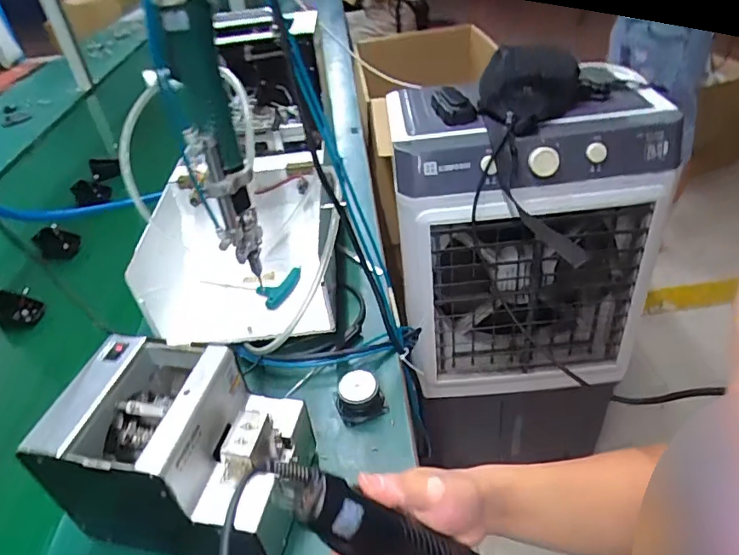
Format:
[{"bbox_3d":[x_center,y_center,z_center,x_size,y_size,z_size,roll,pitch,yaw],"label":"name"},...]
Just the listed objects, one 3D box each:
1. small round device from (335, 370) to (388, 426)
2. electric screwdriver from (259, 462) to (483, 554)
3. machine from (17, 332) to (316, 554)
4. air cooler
[{"bbox_3d":[-0.011,0.131,0.567,0.050,0.037,0.044,-17,38,-11],"label":"small round device"},{"bbox_3d":[0.021,0.193,0.379,0.033,0.248,0.032,-38,29,25],"label":"electric screwdriver"},{"bbox_3d":[-0.156,0.155,0.458,0.184,0.152,0.131,2,38,13],"label":"machine"},{"bbox_3d":[0.252,-0.076,0.912,0.389,0.516,0.236,-5,37,4],"label":"air cooler"}]

